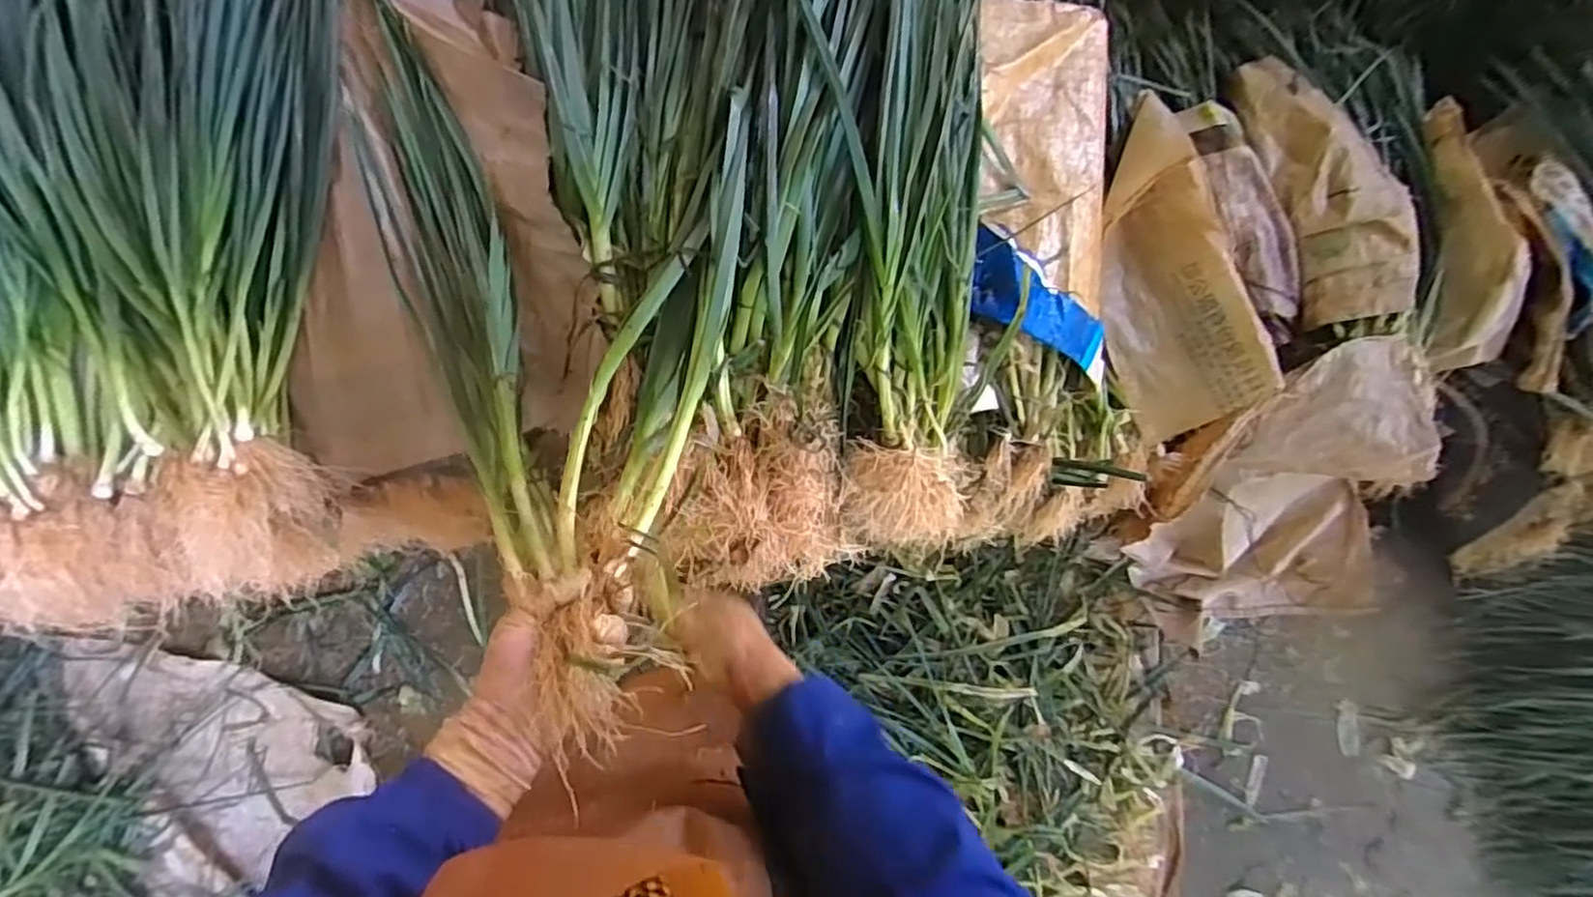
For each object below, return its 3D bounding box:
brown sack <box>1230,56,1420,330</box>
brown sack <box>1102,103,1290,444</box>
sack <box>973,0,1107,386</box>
[{"bbox_3d":[0.836,-0.420,1.097,0.169,0.096,0.454,-13,77,-6],"label":"brown sack"},{"bbox_3d":[0.495,-0.253,0.937,0.179,0.101,0.468,-14,90,-6],"label":"brown sack"},{"bbox_3d":[0.308,-0.330,0.845,0.210,0.100,0.446,7,75,-5],"label":"sack"}]

